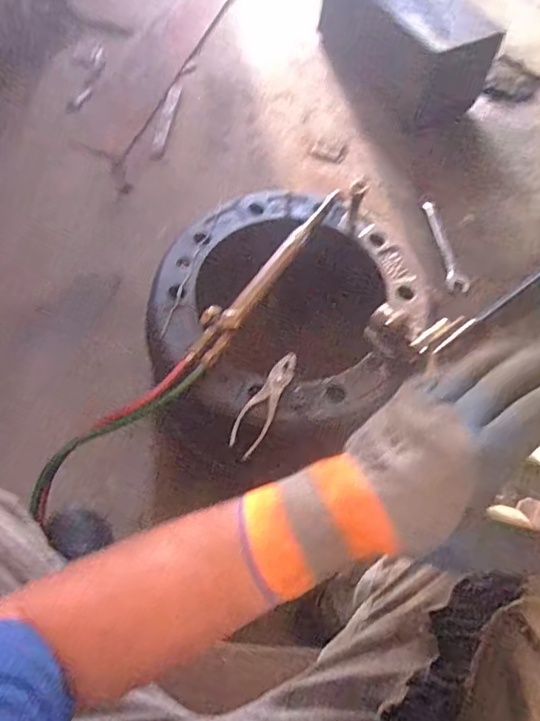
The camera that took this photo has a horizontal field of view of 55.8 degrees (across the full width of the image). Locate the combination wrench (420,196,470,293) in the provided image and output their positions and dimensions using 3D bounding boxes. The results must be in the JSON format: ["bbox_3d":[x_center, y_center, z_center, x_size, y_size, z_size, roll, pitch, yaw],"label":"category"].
[{"bbox_3d":[0.383,-0.268,1.125,0.046,0.012,0.265,-5,66,-5],"label":"combination wrench"}]

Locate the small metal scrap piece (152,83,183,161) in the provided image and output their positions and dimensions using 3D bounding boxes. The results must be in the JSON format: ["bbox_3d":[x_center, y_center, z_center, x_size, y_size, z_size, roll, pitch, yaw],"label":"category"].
[{"bbox_3d":[-0.257,-0.593,1.262,0.032,0.008,0.224,14,75,-6],"label":"small metal scrap piece"}]

